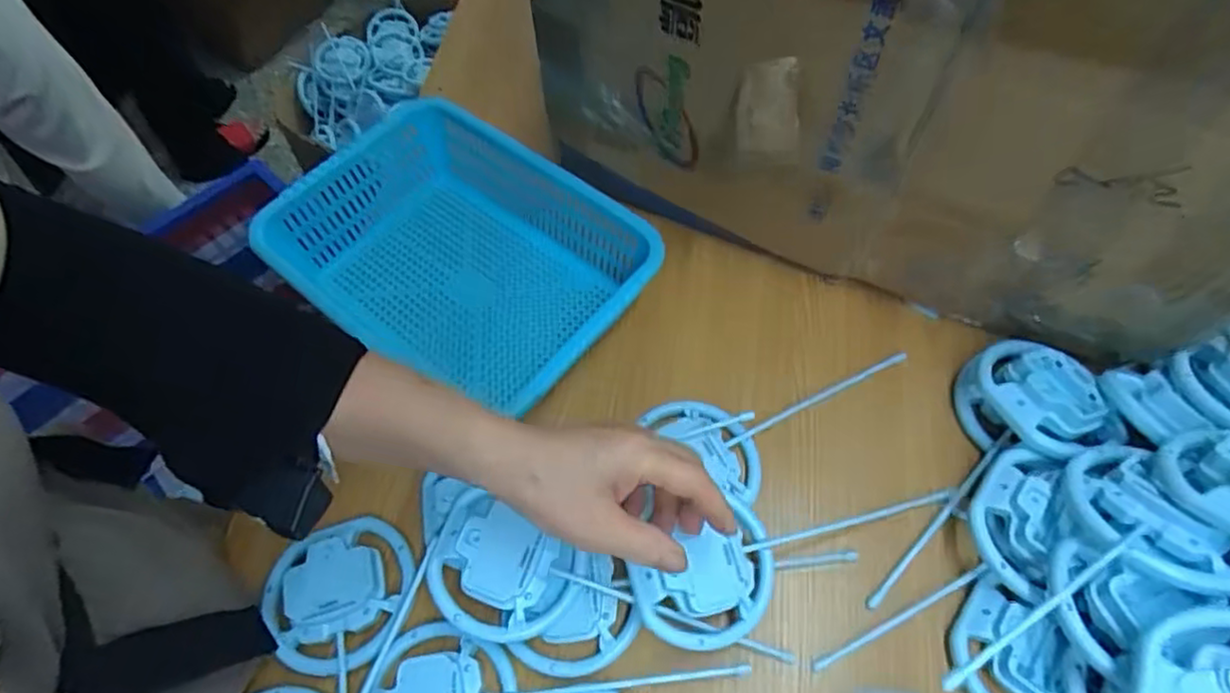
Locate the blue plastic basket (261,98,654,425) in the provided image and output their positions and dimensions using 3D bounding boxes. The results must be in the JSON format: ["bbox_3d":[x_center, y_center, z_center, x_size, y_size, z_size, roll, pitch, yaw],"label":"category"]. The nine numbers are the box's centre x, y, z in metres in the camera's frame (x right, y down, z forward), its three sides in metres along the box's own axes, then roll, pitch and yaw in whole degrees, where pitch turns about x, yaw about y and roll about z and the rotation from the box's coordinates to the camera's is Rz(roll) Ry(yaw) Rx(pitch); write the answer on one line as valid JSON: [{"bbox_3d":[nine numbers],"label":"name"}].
[{"bbox_3d":[-0.122,-0.074,0.566,0.291,0.082,0.195,32,67,19],"label":"blue plastic basket"}]

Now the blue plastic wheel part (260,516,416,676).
[{"bbox_3d":[-0.189,0.166,0.457,0.100,0.023,0.093,-1,61,2],"label":"blue plastic wheel part"}]

